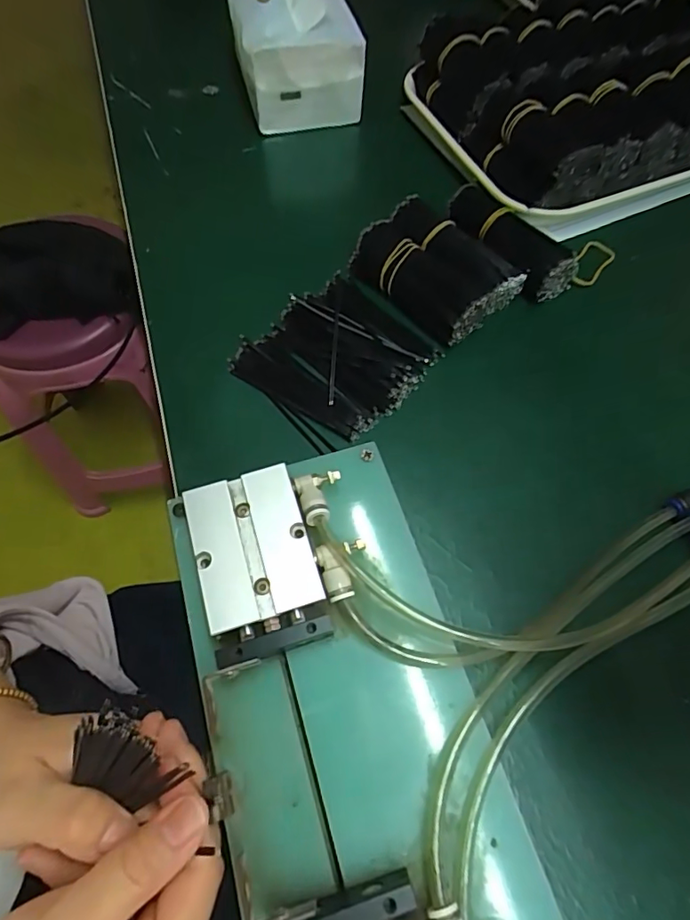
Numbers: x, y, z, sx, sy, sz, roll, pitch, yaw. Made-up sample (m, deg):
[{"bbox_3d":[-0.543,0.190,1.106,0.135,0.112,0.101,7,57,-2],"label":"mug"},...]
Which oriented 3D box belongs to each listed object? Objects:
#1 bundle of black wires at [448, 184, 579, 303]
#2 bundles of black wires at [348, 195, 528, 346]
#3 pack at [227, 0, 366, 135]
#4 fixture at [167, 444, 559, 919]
[{"bbox_3d":[0.118,-0.158,0.370,0.106,0.033,0.044,41,71,19],"label":"bundle of black wires"},{"bbox_3d":[0.063,-0.136,0.355,0.076,0.033,0.106,-41,70,-18],"label":"bundles of black wires"},{"bbox_3d":[-0.050,-0.383,0.440,0.099,0.118,0.135,-14,64,-6],"label":"pack"},{"bbox_3d":[0.003,0.124,0.220,0.113,0.034,0.264,-17,65,-8],"label":"fixture"}]

